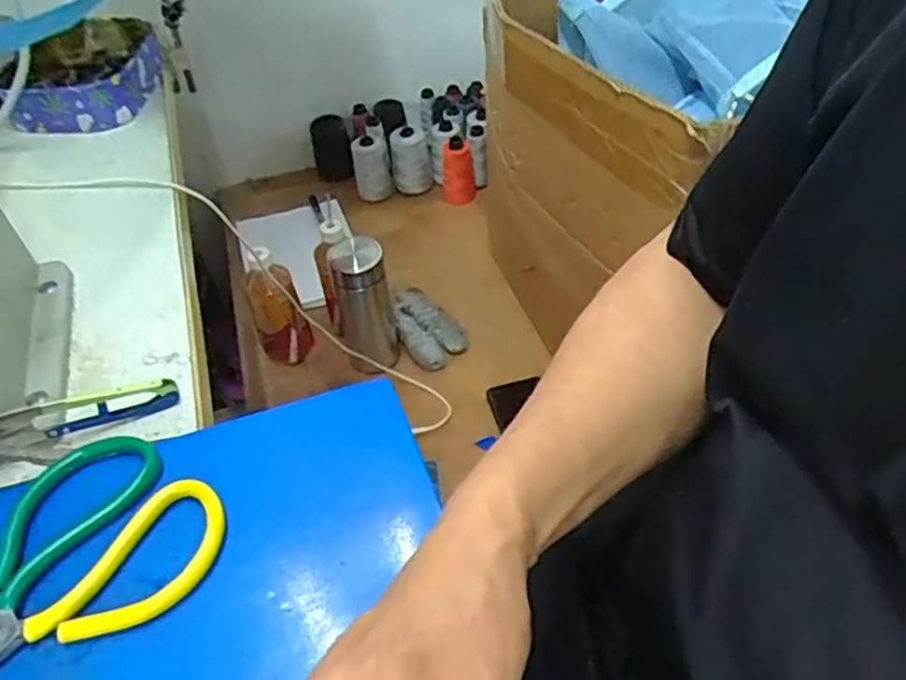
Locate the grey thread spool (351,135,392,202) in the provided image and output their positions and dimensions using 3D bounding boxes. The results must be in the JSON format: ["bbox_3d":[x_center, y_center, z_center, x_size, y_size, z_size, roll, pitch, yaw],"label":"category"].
[{"bbox_3d":[-0.139,-0.292,1.212,0.058,0.108,0.061,-2,46,2],"label":"grey thread spool"}]

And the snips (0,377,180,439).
[{"bbox_3d":[-0.232,0.044,0.431,0.116,0.030,0.008,-10,46,-29],"label":"snips"}]

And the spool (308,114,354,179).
[{"bbox_3d":[-0.226,-0.364,1.291,0.069,0.137,0.058,-11,47,-7],"label":"spool"}]

